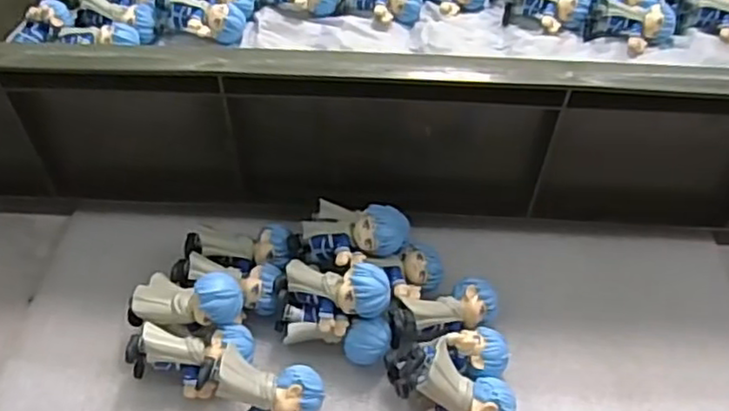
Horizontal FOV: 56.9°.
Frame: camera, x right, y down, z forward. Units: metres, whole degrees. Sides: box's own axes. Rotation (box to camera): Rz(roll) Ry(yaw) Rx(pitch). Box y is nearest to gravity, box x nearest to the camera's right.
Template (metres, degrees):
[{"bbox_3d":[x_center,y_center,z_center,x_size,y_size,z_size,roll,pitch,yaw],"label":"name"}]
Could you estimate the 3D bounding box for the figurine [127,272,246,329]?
[{"bbox_3d":[-0.093,0.054,0.364,0.059,0.037,0.030,-3,51,14],"label":"figurine"}]

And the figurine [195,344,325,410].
[{"bbox_3d":[-0.052,0.092,0.336,0.061,0.028,0.027,20,50,-17],"label":"figurine"}]

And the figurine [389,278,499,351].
[{"bbox_3d":[0.043,0.062,0.372,0.061,0.029,0.026,-12,53,-10],"label":"figurine"}]

